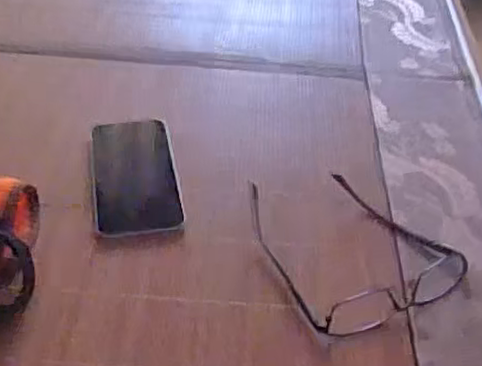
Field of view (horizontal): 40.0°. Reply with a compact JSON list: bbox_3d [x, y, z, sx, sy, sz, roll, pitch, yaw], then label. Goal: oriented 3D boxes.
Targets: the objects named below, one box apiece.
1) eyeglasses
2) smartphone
[{"bbox_3d":[0.087,0.042,0.512,0.139,0.031,0.139,-19,45,-23],"label":"eyeglasses"},{"bbox_3d":[-0.093,-0.009,0.580,0.071,0.009,0.141,-6,41,-10],"label":"smartphone"}]

